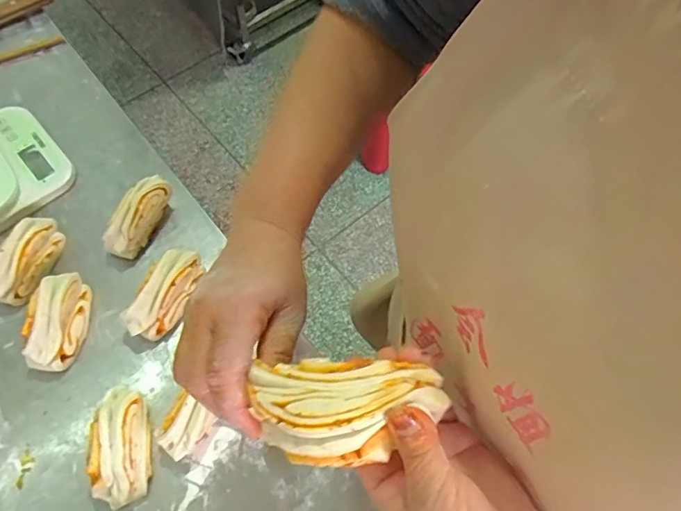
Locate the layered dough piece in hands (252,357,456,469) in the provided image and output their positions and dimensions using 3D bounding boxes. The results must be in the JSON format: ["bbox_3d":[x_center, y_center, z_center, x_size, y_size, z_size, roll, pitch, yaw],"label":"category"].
[{"bbox_3d":[0.002,0.084,0.278,0.103,0.035,0.053,3,65,-1],"label":"layered dough piece in hands"}]

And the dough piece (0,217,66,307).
[{"bbox_3d":[-0.337,0.004,0.556,0.034,0.053,0.096,18,65,6],"label":"dough piece"}]

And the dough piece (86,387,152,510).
[{"bbox_3d":[-0.204,0.178,0.485,0.049,0.044,0.099,-10,66,-7],"label":"dough piece"}]

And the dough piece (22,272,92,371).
[{"bbox_3d":[-0.288,0.067,0.531,0.046,0.047,0.097,3,65,-1],"label":"dough piece"}]

